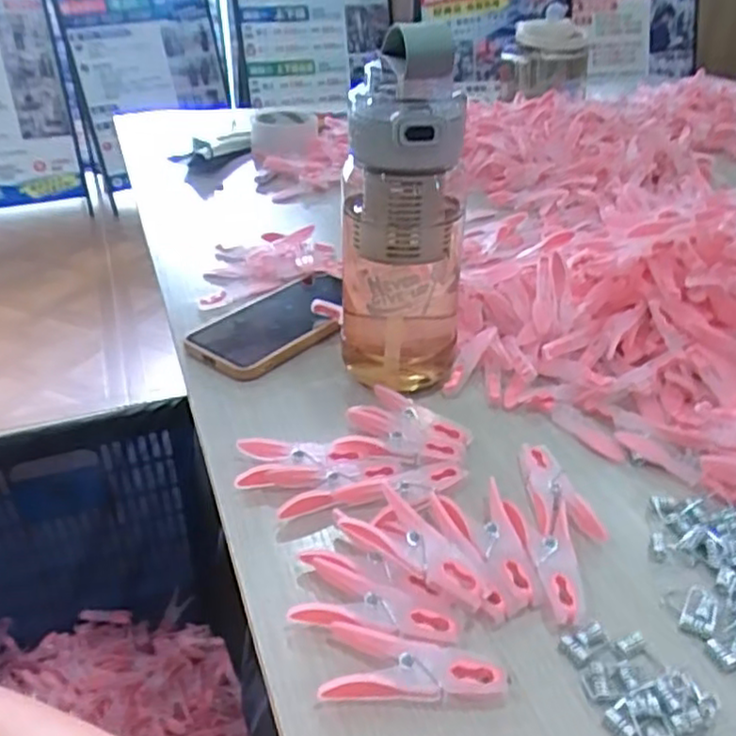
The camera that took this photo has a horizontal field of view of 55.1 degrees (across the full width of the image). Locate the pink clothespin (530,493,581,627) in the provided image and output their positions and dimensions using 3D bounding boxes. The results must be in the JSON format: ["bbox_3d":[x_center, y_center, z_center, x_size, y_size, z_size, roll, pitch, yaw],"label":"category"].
[{"bbox_3d":[0.096,0.096,0.362,0.020,0.011,0.079,4,33,5],"label":"pink clothespin"}]

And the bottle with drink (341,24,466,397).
[{"bbox_3d":[0.017,-0.091,0.445,0.087,0.216,0.085,-8,34,0],"label":"bottle with drink"}]

